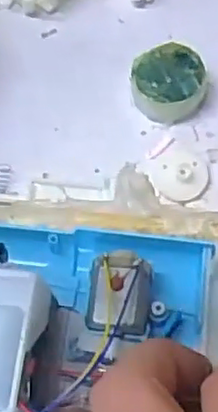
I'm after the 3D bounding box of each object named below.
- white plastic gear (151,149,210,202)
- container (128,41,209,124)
[{"bbox_3d":[0.031,-0.014,0.284,0.023,0.006,0.024,0,65,0],"label":"white plastic gear"},{"bbox_3d":[0.027,-0.056,0.298,0.032,0.017,0.031,0,65,0],"label":"container"}]

